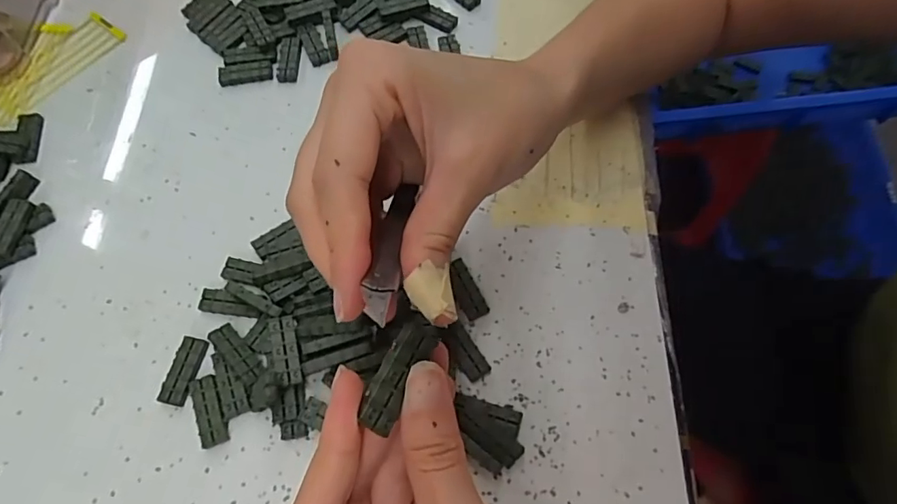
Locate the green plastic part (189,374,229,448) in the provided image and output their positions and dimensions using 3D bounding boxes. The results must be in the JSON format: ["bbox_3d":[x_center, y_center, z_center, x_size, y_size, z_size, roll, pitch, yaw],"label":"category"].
[{"bbox_3d":[-0.111,0.074,0.245,0.013,0.005,0.032,-18,68,-7],"label":"green plastic part"}]

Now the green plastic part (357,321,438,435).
[{"bbox_3d":[-0.015,0.035,0.153,0.010,0.006,0.031,24,68,11],"label":"green plastic part"}]

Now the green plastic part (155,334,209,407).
[{"bbox_3d":[-0.126,0.057,0.253,0.013,0.005,0.032,12,67,6],"label":"green plastic part"}]

